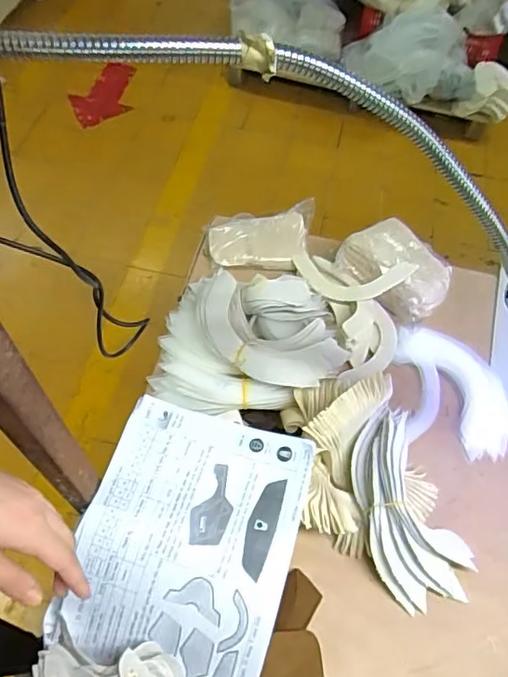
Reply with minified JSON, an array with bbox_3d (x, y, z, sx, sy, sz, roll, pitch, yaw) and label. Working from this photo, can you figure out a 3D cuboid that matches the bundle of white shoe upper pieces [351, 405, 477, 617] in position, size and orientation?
[{"bbox_3d":[0.173,0.191,0.600,0.110,0.054,0.219,-14,76,-12],"label":"bundle of white shoe upper pieces"}]

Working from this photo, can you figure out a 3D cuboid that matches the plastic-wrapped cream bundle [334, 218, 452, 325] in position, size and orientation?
[{"bbox_3d":[0.204,-0.102,0.765,0.156,0.059,0.115,36,63,17],"label":"plastic-wrapped cream bundle"}]

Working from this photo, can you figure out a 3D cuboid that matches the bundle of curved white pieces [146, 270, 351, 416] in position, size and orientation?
[{"bbox_3d":[-0.005,0.004,0.656,0.234,0.097,0.173,4,59,-1],"label":"bundle of curved white pieces"}]

